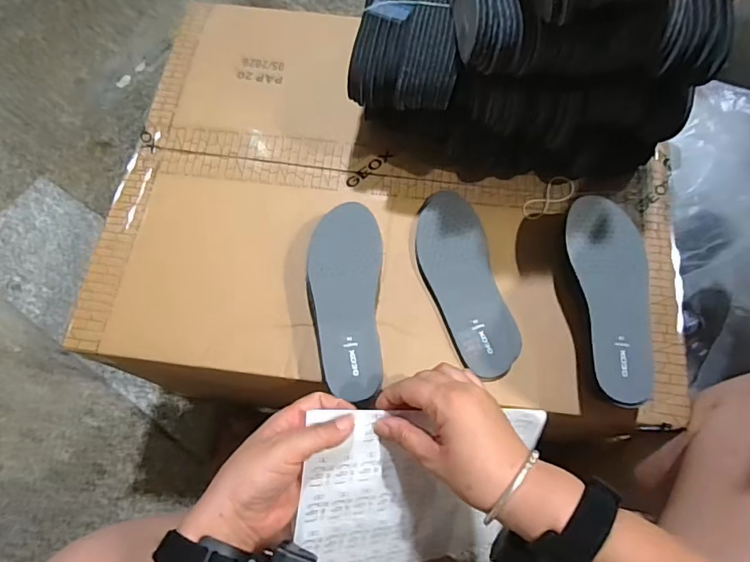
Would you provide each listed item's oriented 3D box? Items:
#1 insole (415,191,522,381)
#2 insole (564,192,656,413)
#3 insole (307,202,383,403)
[{"bbox_3d":[0.089,-0.001,0.498,0.073,0.013,0.197,-12,69,-5],"label":"insole"},{"bbox_3d":[0.219,0.012,0.444,0.065,0.007,0.192,-1,68,-1],"label":"insole"},{"bbox_3d":[-0.026,0.013,0.457,0.067,0.013,0.188,-3,68,-1],"label":"insole"}]

